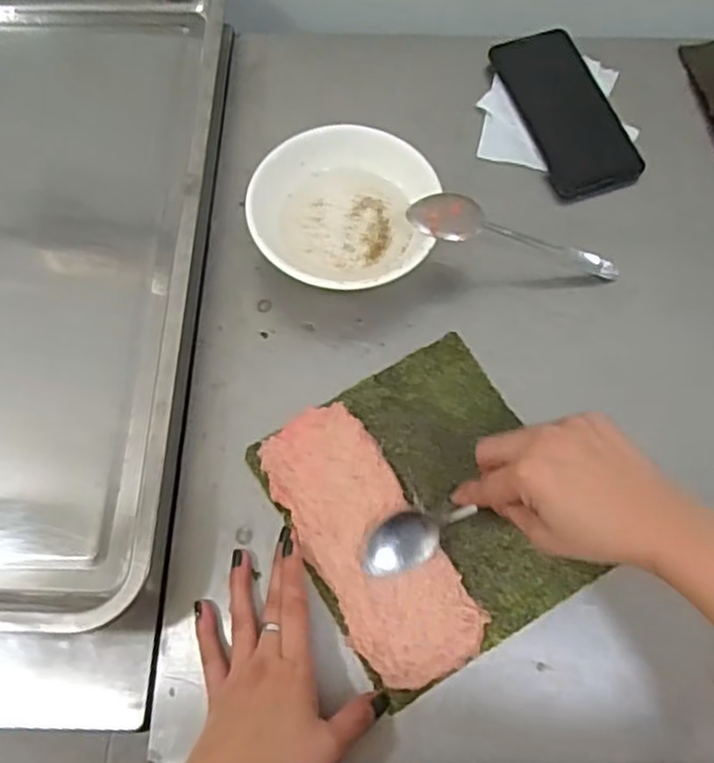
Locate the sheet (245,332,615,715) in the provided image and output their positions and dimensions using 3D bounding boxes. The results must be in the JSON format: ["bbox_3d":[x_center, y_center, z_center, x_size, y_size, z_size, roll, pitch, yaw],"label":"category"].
[{"bbox_3d":[0.048,0.084,0.477,0.179,0.014,0.196,-30,72,-11],"label":"sheet"}]

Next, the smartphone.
[{"bbox_3d":[0.184,-0.238,0.611,0.077,0.012,0.168,-17,70,-6],"label":"smartphone"}]

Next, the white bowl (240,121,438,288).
[{"bbox_3d":[-0.012,-0.124,0.533,0.135,0.061,0.124,0,69,0],"label":"white bowl"}]

